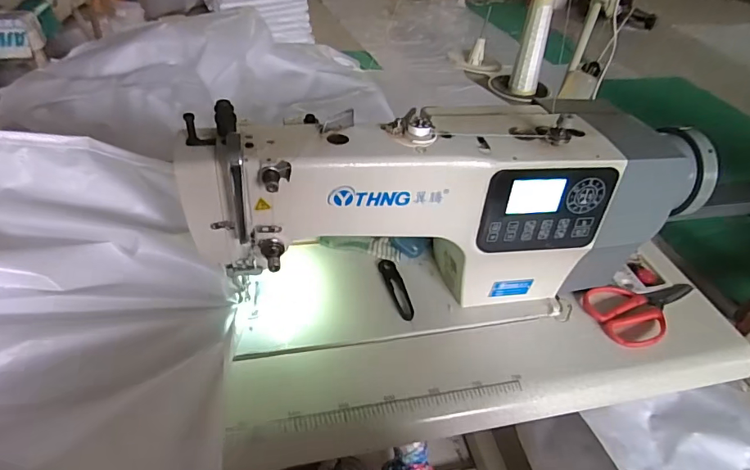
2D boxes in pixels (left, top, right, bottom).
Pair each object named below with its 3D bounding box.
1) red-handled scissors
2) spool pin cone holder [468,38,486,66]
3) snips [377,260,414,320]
[{"bbox_3d":[0.380,0.104,0.620,0.182,0.009,0.093,-3,43,-11],"label":"red-handled scissors"},{"bbox_3d":[0.220,-0.389,0.968,0.026,0.052,0.029,20,44,13],"label":"spool pin cone holder"},{"bbox_3d":[0.029,0.070,0.609,0.024,0.005,0.105,-9,45,-17],"label":"snips"}]

